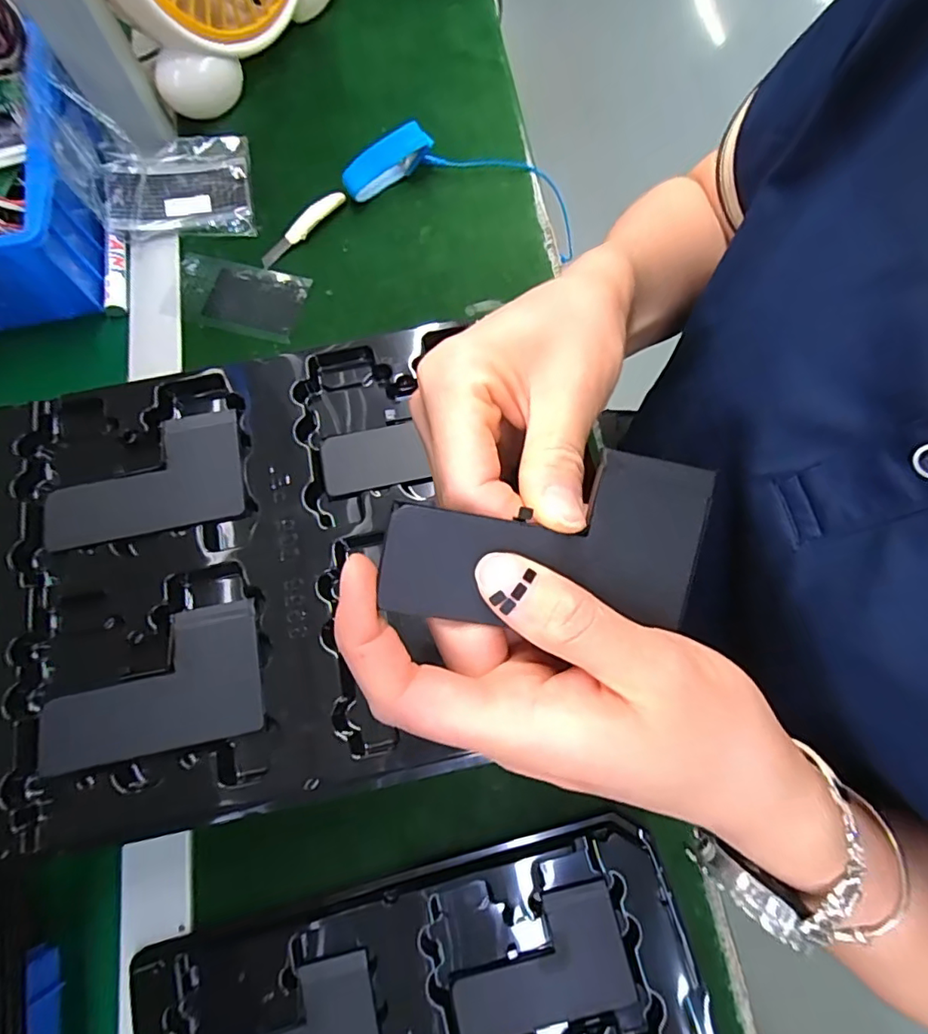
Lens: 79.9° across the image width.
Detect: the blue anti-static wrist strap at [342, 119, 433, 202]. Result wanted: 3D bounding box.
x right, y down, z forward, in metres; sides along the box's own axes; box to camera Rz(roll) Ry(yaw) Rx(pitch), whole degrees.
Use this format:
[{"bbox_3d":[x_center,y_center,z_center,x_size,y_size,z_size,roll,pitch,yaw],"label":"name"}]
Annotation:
[{"bbox_3d":[-0.060,-0.283,0.445,0.076,0.042,0.014,-31,76,-9],"label":"blue anti-static wrist strap"}]

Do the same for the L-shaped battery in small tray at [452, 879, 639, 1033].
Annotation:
[{"bbox_3d":[0.040,0.240,0.299,0.095,0.004,0.057,-13,74,-2],"label":"L-shaped battery in small tray"}]

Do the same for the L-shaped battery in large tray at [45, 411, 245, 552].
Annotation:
[{"bbox_3d":[-0.158,-0.019,0.274,0.094,0.004,0.056,-13,74,-2],"label":"L-shaped battery in large tray"}]

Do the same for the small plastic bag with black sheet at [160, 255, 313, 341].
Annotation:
[{"bbox_3d":[-0.179,-0.173,0.435,0.109,0.008,0.060,15,74,4],"label":"small plastic bag with black sheet"}]

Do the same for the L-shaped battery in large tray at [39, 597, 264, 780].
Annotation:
[{"bbox_3d":[-0.138,0.074,0.244,0.092,0.004,0.057,-13,74,-2],"label":"L-shaped battery in large tray"}]

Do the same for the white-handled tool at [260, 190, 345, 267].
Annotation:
[{"bbox_3d":[-0.130,-0.235,0.447,0.014,0.010,0.084,42,77,11],"label":"white-handled tool"}]

